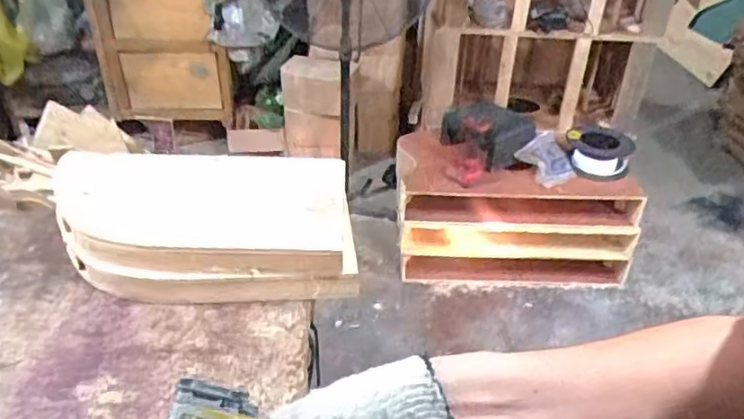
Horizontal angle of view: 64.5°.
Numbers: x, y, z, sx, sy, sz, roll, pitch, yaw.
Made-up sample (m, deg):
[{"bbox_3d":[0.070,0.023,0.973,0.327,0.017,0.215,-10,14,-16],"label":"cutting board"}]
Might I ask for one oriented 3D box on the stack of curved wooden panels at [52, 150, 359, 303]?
[{"bbox_3d":[-0.274,0.015,0.960,0.486,0.102,0.292,2,33,-1],"label":"stack of curved wooden panels"}]

